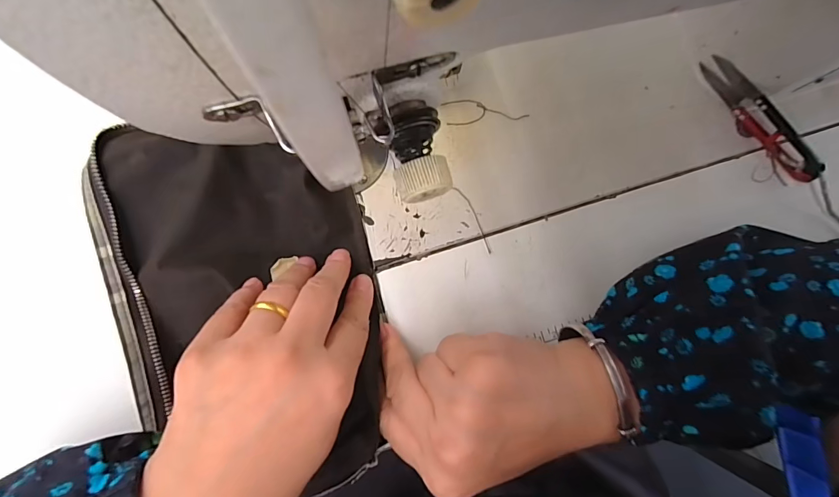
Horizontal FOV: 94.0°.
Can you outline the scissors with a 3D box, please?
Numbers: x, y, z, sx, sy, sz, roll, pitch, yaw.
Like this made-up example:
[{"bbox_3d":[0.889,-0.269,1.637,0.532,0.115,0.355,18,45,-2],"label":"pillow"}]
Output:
[{"bbox_3d":[0.231,-0.088,0.265,0.013,0.024,0.103,-43,90,-5],"label":"scissors"}]

